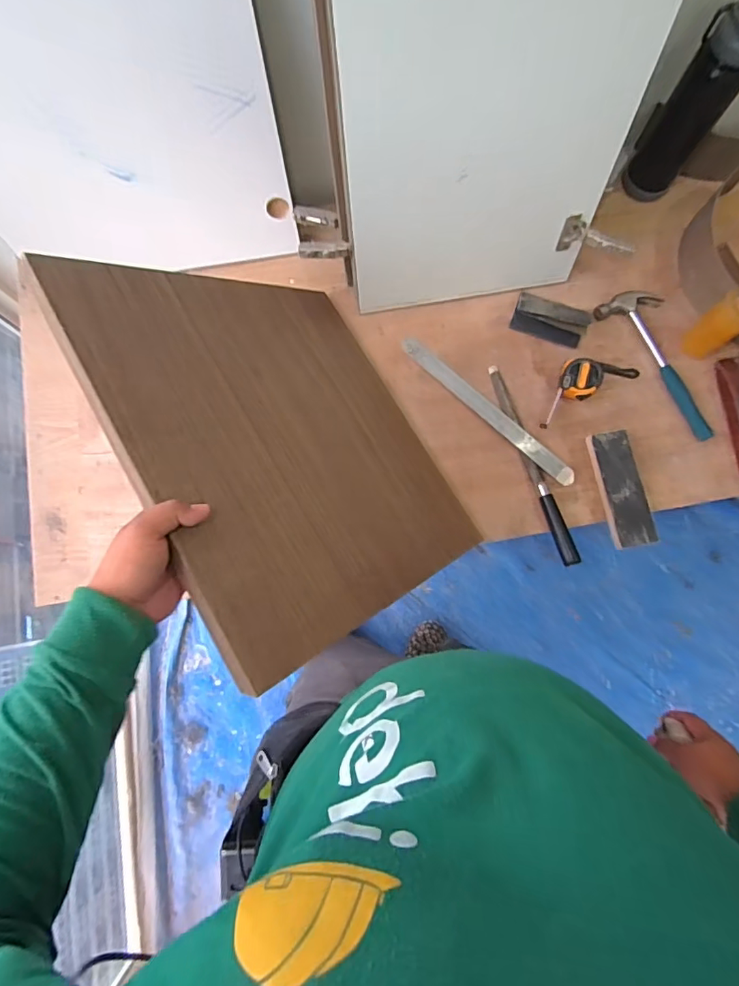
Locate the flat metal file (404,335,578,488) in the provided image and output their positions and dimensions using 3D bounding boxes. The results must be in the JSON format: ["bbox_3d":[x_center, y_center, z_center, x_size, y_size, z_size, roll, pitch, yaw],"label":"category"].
[{"bbox_3d":[0.182,-0.131,0.780,0.336,0.007,0.029,41,79,9],"label":"flat metal file"}]

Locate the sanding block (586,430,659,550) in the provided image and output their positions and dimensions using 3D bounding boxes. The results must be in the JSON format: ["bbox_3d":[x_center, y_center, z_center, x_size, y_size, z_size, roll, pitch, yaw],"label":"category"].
[{"bbox_3d":[0.379,-0.007,0.750,0.060,0.025,0.173,-10,80,-1],"label":"sanding block"}]

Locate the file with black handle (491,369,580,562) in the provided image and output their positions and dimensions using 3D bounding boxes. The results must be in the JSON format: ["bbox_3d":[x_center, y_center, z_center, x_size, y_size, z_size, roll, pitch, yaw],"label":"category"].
[{"bbox_3d":[0.251,-0.050,0.761,0.026,0.020,0.329,-17,80,-2],"label":"file with black handle"}]

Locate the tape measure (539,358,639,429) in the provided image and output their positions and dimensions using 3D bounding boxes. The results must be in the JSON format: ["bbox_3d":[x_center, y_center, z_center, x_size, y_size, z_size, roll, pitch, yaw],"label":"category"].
[{"bbox_3d":[0.335,-0.178,0.776,0.177,0.034,0.068,-29,81,-4],"label":"tape measure"}]

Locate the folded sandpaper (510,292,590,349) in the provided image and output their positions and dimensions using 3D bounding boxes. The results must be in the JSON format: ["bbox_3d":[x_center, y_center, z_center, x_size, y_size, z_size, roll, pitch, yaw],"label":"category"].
[{"bbox_3d":[0.293,-0.285,0.788,0.117,0.034,0.068,20,81,5],"label":"folded sandpaper"}]

